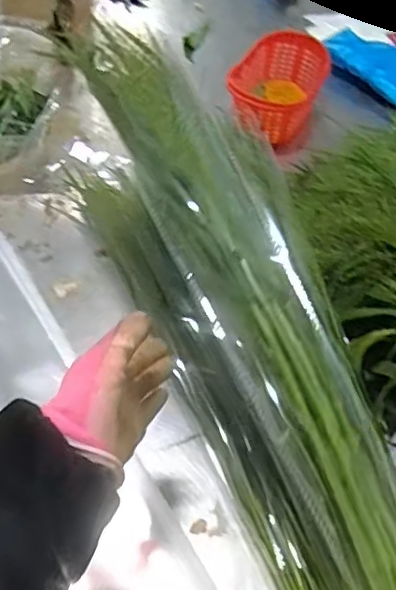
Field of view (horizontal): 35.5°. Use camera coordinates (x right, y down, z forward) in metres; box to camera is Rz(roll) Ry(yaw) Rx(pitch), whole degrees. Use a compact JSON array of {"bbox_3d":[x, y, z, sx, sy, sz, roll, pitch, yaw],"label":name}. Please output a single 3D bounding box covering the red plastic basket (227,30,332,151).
[{"bbox_3d":[0.136,-0.352,1.050,0.143,0.087,0.226,18,54,11],"label":"red plastic basket"}]

